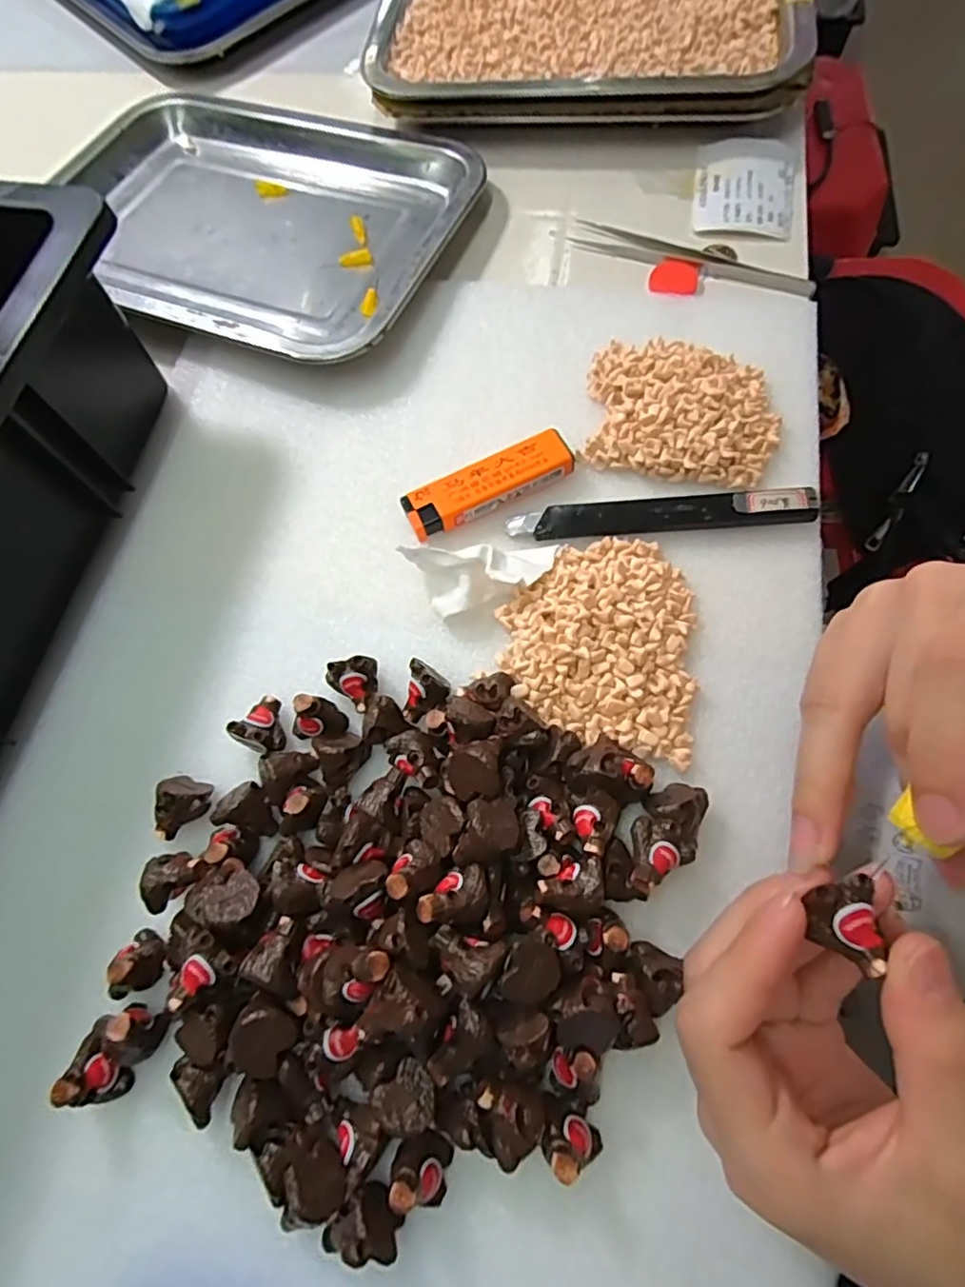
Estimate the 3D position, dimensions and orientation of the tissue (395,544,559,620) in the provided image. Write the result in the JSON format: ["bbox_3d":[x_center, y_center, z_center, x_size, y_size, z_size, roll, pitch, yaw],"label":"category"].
[{"bbox_3d":[0.000,-0.028,0.264,0.064,0.018,0.029,-7,70,2],"label":"tissue"}]

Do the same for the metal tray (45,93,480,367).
[{"bbox_3d":[-0.139,-0.251,0.361,0.248,0.030,0.182,22,74,12],"label":"metal tray"}]

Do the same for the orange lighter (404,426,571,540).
[{"bbox_3d":[0.003,-0.073,0.285,0.079,0.015,0.024,-24,70,-4],"label":"orange lighter"}]

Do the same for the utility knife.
[{"bbox_3d":[0.079,-0.060,0.272,0.131,0.011,0.017,-2,70,4],"label":"utility knife"}]

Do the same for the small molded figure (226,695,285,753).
[{"bbox_3d":[-0.087,0.033,0.248,0.020,0.018,0.021,-1,70,4],"label":"small molded figure"}]

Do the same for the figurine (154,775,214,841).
[{"bbox_3d":[-0.117,0.062,0.240,0.020,0.014,0.024,-11,70,1],"label":"figurine"}]

